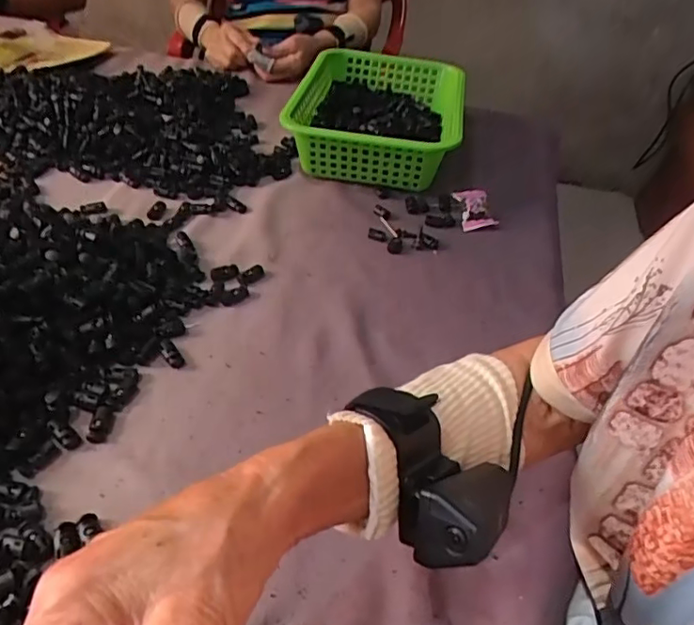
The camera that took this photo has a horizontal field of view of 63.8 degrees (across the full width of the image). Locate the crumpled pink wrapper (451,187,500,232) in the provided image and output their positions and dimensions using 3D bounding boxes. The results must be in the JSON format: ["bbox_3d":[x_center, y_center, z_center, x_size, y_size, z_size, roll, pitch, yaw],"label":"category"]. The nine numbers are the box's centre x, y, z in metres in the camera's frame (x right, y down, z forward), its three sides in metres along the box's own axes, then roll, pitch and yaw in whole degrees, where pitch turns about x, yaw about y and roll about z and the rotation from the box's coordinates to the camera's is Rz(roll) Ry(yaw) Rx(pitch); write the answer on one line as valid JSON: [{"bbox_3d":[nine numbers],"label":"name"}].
[{"bbox_3d":[0.156,-0.127,0.684,0.041,0.022,0.061,-1,44,-9],"label":"crumpled pink wrapper"}]

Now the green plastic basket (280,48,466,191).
[{"bbox_3d":[0.048,-0.276,0.785,0.212,0.082,0.317,11,43,3],"label":"green plastic basket"}]

